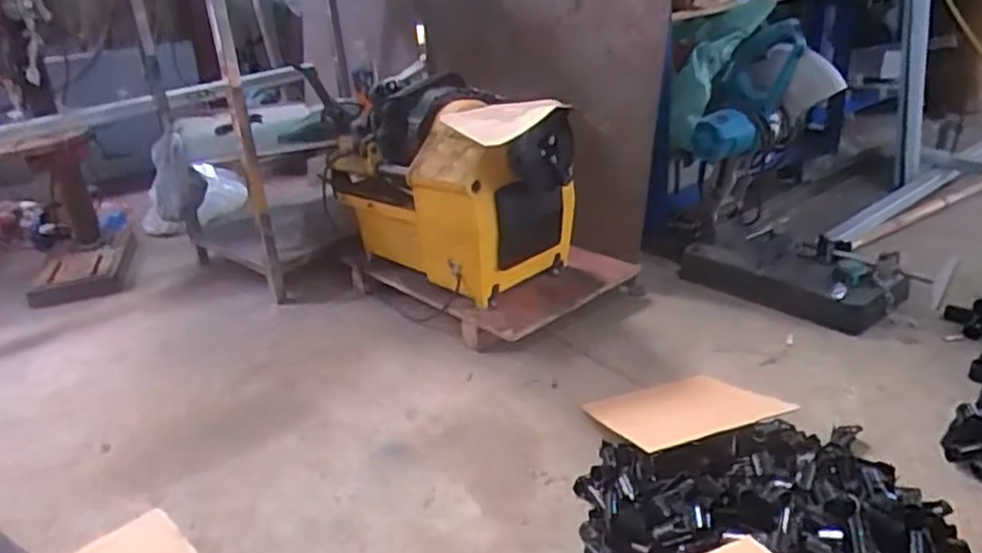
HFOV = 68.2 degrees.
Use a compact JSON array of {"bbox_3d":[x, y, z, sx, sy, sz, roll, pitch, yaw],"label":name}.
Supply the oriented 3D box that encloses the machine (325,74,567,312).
[{"bbox_3d":[-0.090,-0.217,1.711,0.283,0.406,0.592,-26,33,-38],"label":"machine"}]

